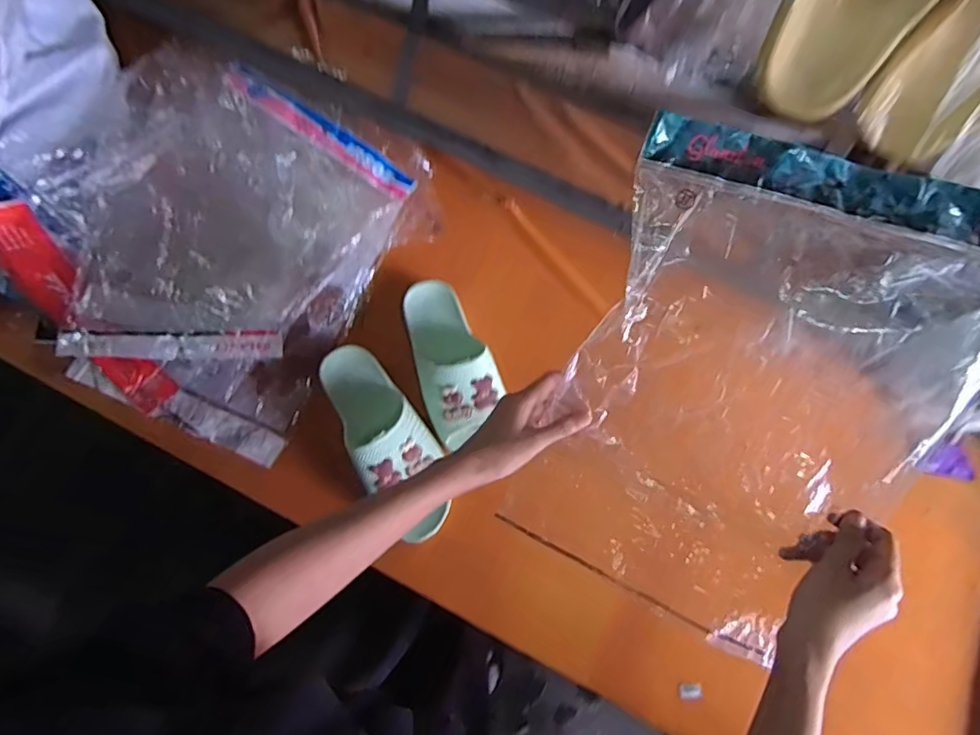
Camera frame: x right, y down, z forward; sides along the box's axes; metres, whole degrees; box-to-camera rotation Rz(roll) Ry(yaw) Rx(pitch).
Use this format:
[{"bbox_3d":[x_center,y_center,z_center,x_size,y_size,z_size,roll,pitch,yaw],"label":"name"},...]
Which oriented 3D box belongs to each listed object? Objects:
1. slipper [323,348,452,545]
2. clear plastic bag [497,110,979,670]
[{"bbox_3d":[-0.120,0.077,0.648,0.089,0.066,0.245,-27,75,-11],"label":"slipper"},{"bbox_3d":[0.187,0.024,0.418,0.256,0.042,0.350,24,108,13],"label":"clear plastic bag"}]

